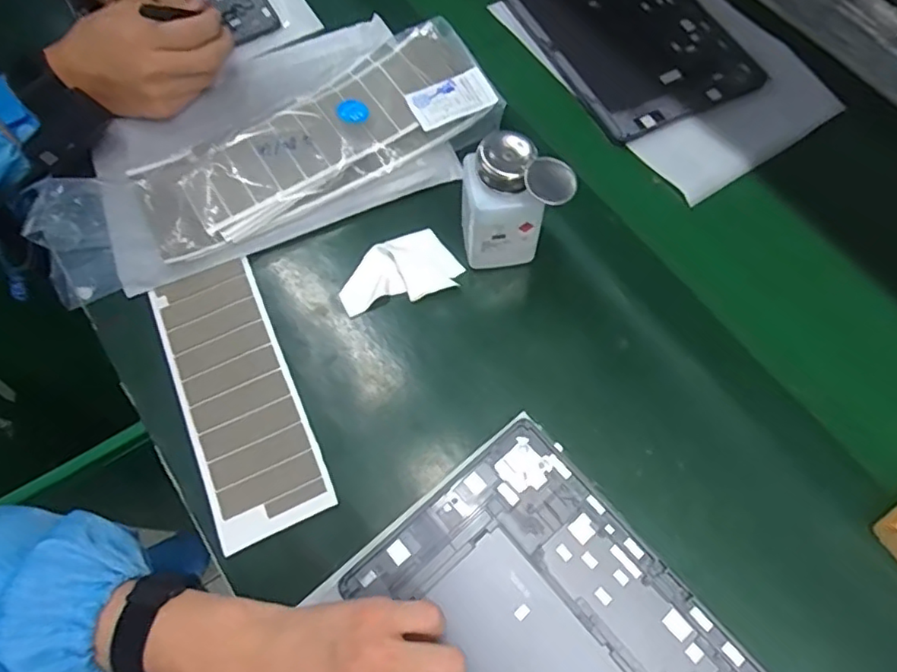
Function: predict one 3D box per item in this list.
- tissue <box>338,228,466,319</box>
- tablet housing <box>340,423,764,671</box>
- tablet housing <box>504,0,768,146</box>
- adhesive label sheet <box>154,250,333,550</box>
[{"bbox_3d":[-0.040,-0.050,0.467,0.093,0.010,0.053,-20,67,-9],"label":"tissue"},{"bbox_3d":[0.075,0.197,0.365,0.163,0.013,0.253,-38,71,-16],"label":"tablet housing"},{"bbox_3d":[0.169,-0.304,0.580,0.176,0.012,0.249,-25,68,-11],"label":"tablet housing"},{"bbox_3d":[-0.154,0.042,0.435,0.076,0.005,0.207,-23,71,-7],"label":"adhesive label sheet"}]

